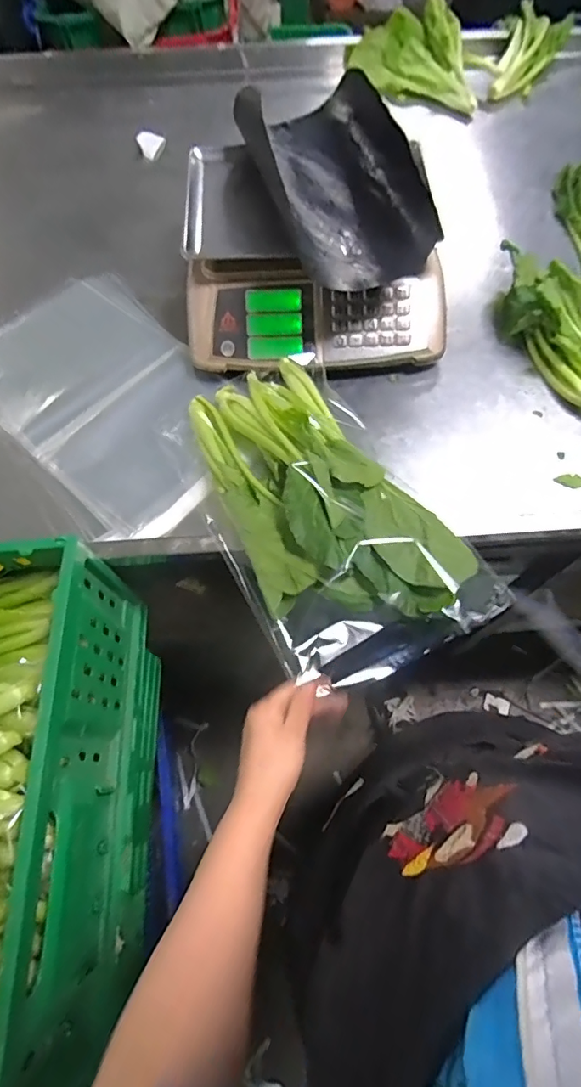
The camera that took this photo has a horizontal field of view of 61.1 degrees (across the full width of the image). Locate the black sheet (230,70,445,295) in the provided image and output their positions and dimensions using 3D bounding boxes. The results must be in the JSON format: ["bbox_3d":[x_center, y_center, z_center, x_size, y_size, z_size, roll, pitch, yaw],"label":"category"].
[{"bbox_3d":[0.054,-0.475,0.624,0.174,0.075,0.339,-19,67,-7],"label":"black sheet"}]

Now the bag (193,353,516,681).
[{"bbox_3d":[0.027,-0.052,0.544,0.225,0.071,0.396,-26,68,-10],"label":"bag"}]

